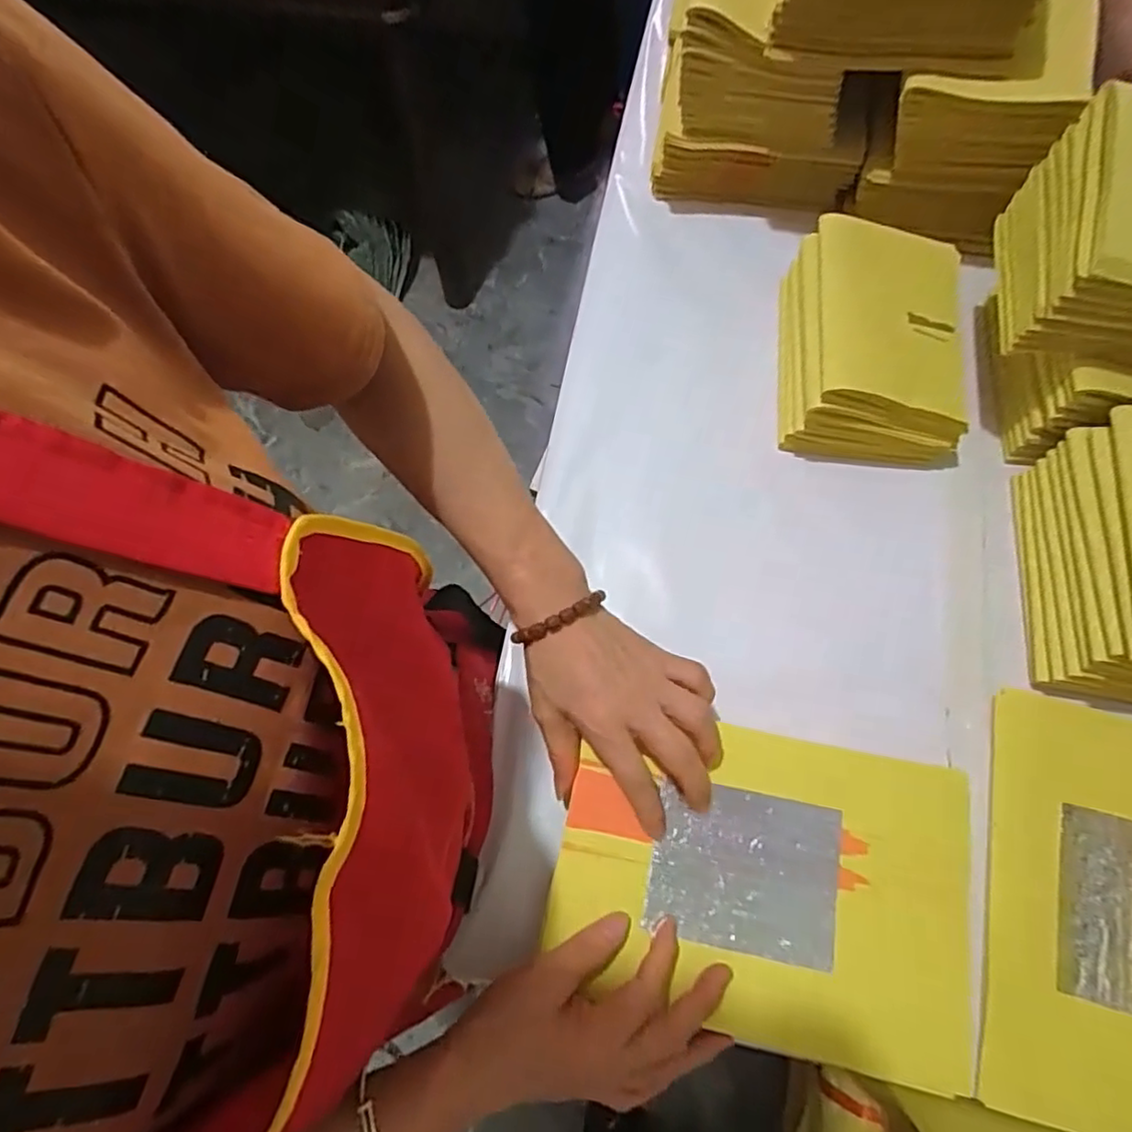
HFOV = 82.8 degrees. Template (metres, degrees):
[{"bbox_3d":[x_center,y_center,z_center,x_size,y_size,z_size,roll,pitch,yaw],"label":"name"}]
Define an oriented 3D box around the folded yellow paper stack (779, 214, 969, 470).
[{"bbox_3d":[0.229,-0.171,0.484,0.131,0.072,0.171,6,70,4],"label":"folded yellow paper stack"}]

